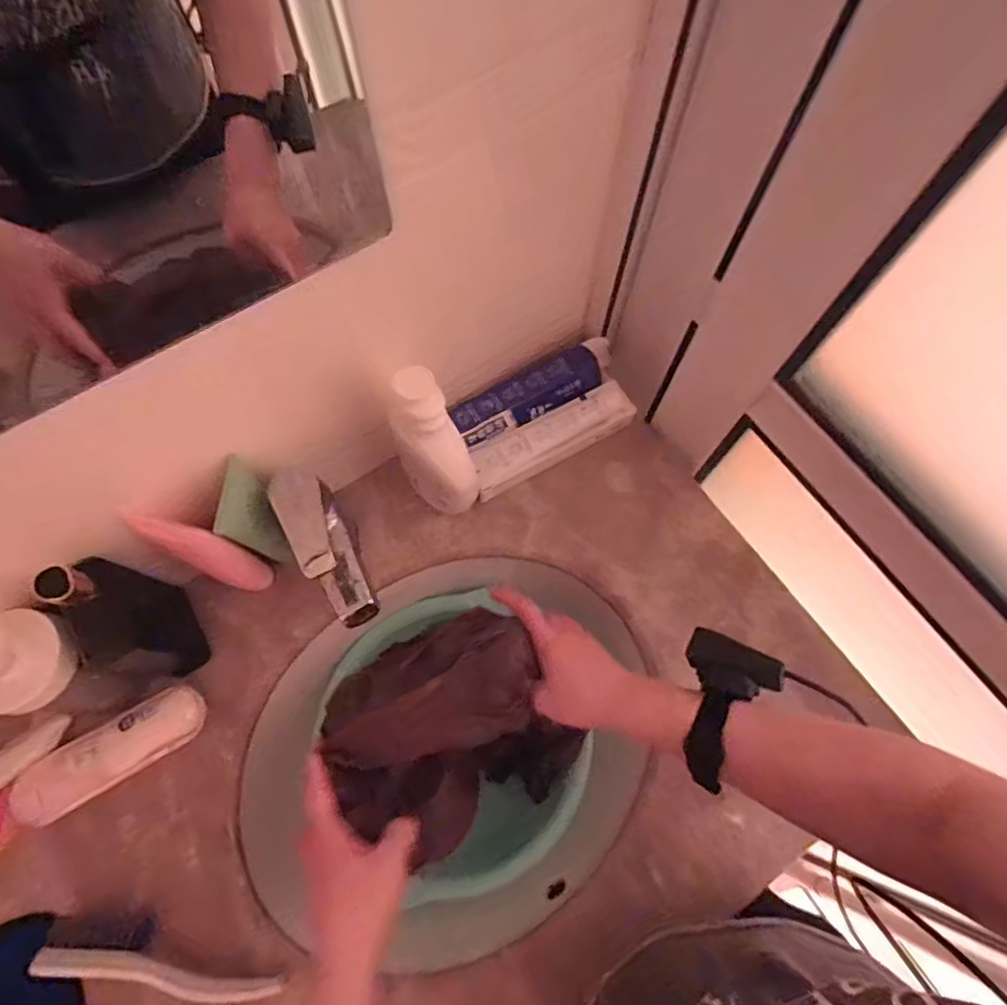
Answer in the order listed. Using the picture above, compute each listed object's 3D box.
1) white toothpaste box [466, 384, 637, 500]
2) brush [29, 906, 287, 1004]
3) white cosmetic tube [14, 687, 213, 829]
[{"bbox_3d":[0.054,-0.069,0.632,0.189,0.058,0.048,-28,76,-10],"label":"white toothpaste box"},{"bbox_3d":[-0.281,0.377,0.480,0.198,0.035,0.042,13,71,4],"label":"brush"},{"bbox_3d":[-0.362,0.233,0.536,0.170,0.029,0.053,-29,76,-10],"label":"white cosmetic tube"}]

